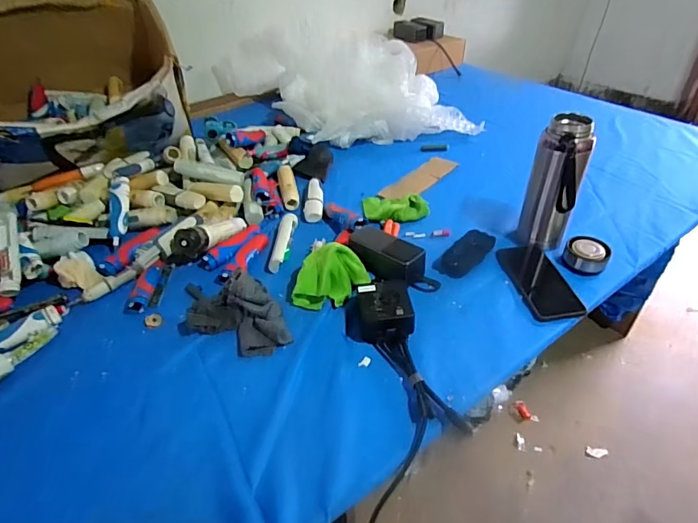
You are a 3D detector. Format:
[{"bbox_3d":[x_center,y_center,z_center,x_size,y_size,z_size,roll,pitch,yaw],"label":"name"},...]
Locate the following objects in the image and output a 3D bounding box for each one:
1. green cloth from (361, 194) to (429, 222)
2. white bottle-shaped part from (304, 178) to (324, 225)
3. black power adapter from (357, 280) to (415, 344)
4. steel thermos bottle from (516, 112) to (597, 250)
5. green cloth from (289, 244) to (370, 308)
[{"bbox_3d":[0.089,-0.108,0.860,0.123,0.032,0.079,0,39,4],"label":"green cloth"},{"bbox_3d":[-0.071,-0.124,0.890,0.038,0.023,0.130,-3,39,0],"label":"white bottle-shaped part"},{"bbox_3d":[0.051,0.070,0.636,0.072,0.046,0.080,-5,39,-2],"label":"black power adapter"},{"bbox_3d":[0.329,-0.118,0.713,0.078,0.213,0.068,17,43,23],"label":"steel thermos bottle"},{"bbox_3d":[-0.028,0.023,0.692,0.119,0.065,0.079,-4,39,0],"label":"green cloth"}]

